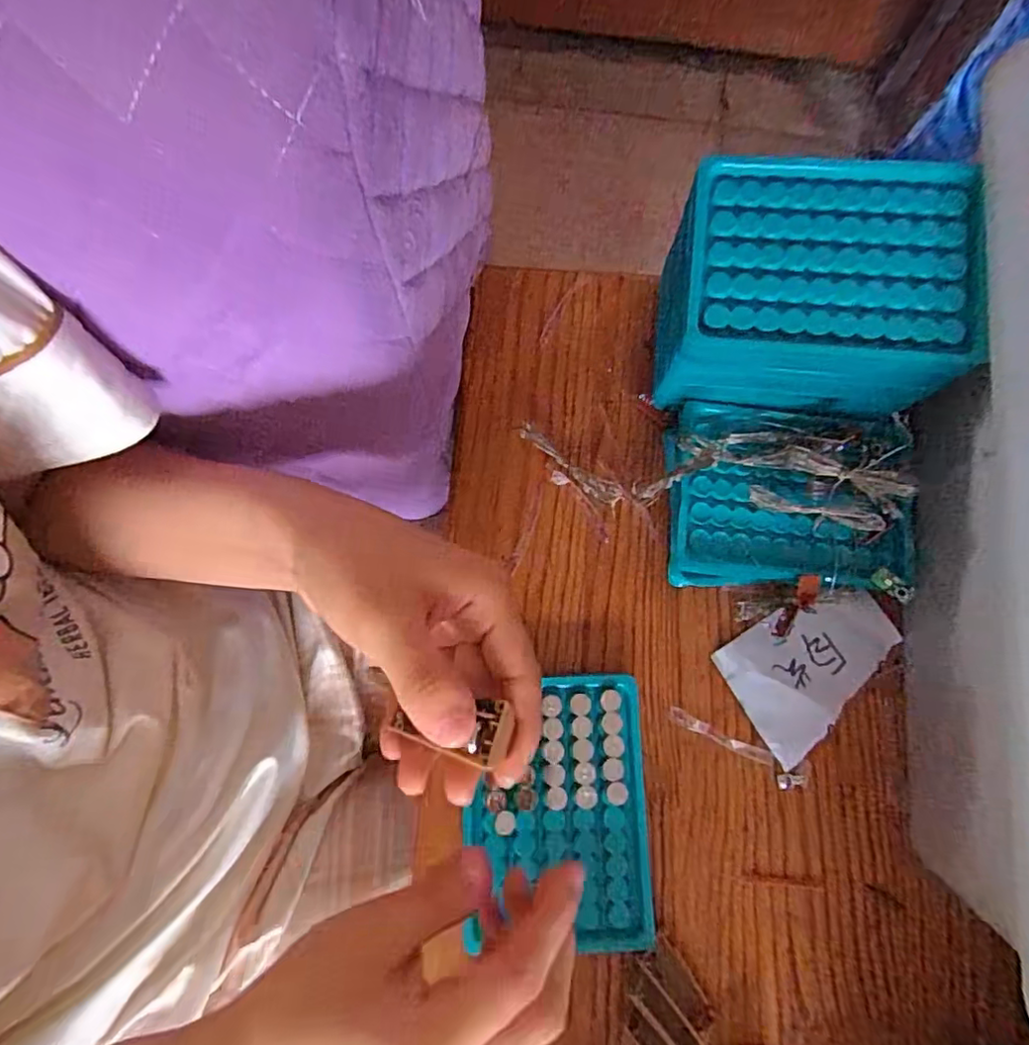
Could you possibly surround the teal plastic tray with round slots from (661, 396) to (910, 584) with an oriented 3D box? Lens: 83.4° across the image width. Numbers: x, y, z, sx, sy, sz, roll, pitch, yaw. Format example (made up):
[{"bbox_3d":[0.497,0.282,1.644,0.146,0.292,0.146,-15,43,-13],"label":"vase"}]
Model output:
[{"bbox_3d":[0.145,-0.016,0.318,0.118,0.025,0.099,-1,86,14],"label":"teal plastic tray with round slots"}]

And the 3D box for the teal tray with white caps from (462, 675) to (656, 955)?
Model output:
[{"bbox_3d":[0.022,0.150,0.304,0.094,0.015,0.130,-3,81,0],"label":"teal tray with white caps"}]

